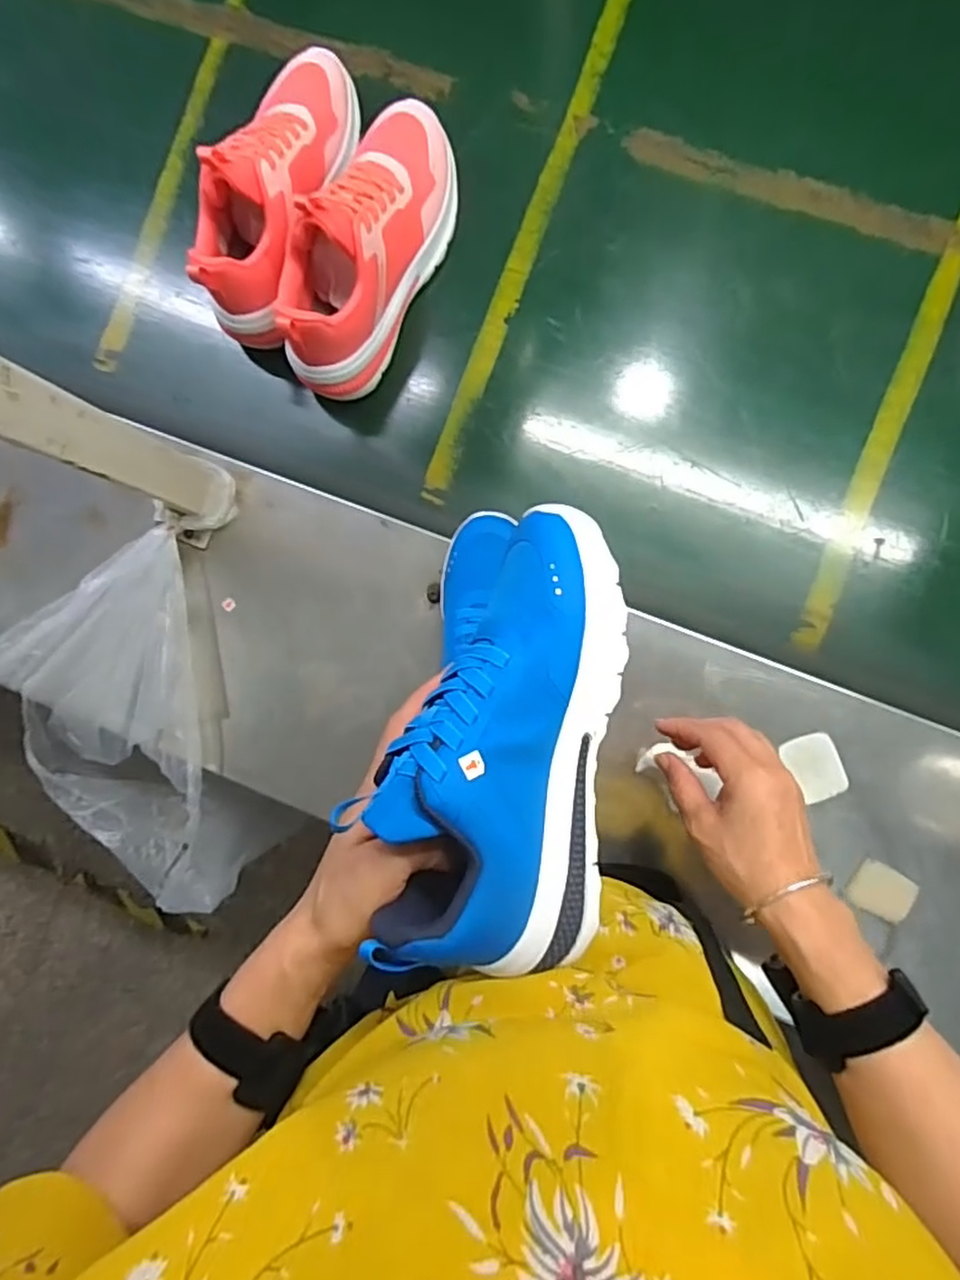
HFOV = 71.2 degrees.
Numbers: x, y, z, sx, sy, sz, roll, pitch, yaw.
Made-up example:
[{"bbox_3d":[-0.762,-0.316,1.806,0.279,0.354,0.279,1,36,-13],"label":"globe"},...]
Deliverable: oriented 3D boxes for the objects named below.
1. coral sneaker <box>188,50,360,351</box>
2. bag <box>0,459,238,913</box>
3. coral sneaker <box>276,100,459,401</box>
[{"bbox_3d":[-0.175,-0.394,0.574,0.084,0.111,0.251,17,90,6],"label":"coral sneaker"},{"bbox_3d":[-0.325,0.057,0.623,0.245,0.107,0.436,18,115,7],"label":"bag"},{"bbox_3d":[-0.096,-0.337,0.563,0.091,0.121,0.253,27,91,6],"label":"coral sneaker"}]

